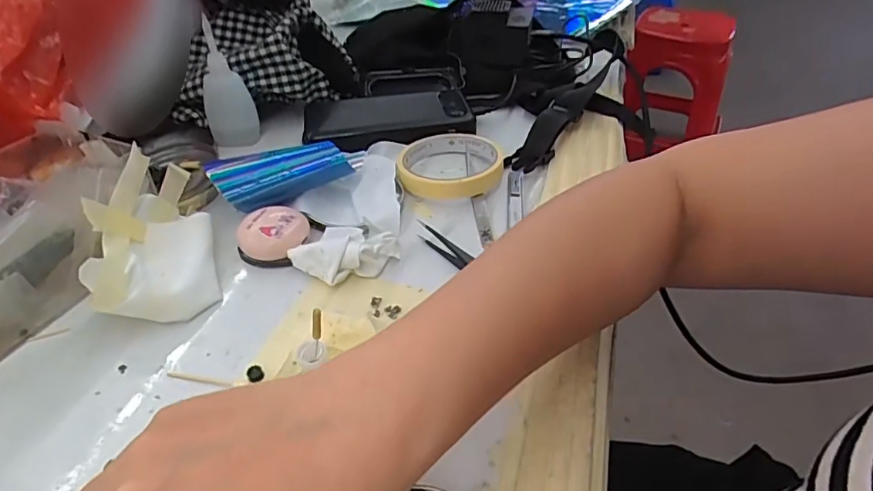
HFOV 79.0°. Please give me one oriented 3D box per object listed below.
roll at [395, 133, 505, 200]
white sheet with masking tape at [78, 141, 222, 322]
[{"bbox_3d":[0.011,-0.070,0.447,0.085,0.019,0.087,-2,41,-2],"label":"roll"},{"bbox_3d":[-0.184,-0.004,0.343,0.065,0.062,0.104,-14,42,-14],"label":"white sheet with masking tape"}]

